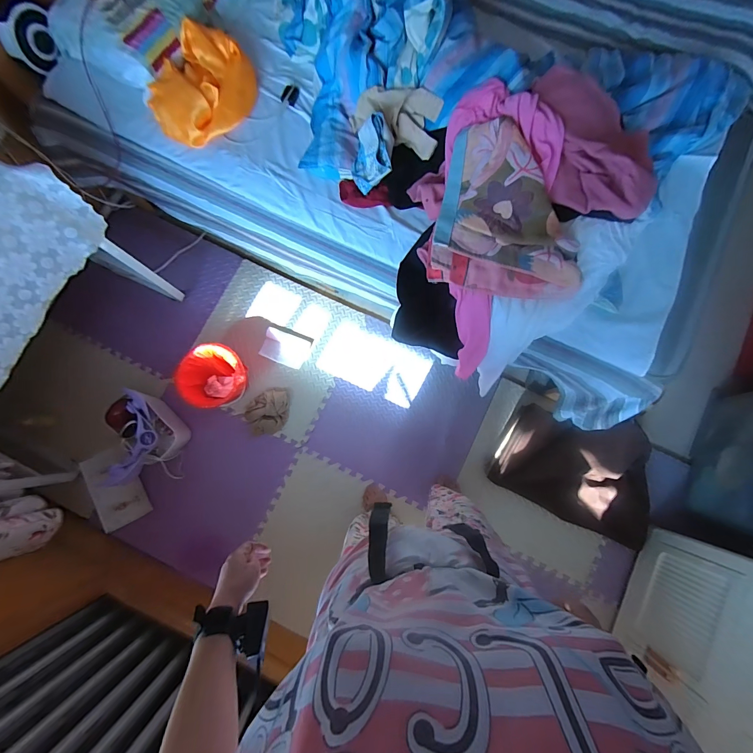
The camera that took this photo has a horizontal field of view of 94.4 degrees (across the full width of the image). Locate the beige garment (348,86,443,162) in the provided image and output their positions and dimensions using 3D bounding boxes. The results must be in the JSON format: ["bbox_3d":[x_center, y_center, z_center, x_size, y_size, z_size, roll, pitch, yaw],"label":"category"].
[{"bbox_3d":[0.053,-0.679,0.920,0.241,0.076,0.131,20,81,2],"label":"beige garment"}]

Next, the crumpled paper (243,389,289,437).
[{"bbox_3d":[-0.421,0.133,1.335,0.156,0.072,0.172,-1,80,-1],"label":"crumpled paper"}]

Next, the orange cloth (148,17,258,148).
[{"bbox_3d":[-0.452,-0.770,0.931,0.213,0.066,0.313,22,86,-13],"label":"orange cloth"}]

